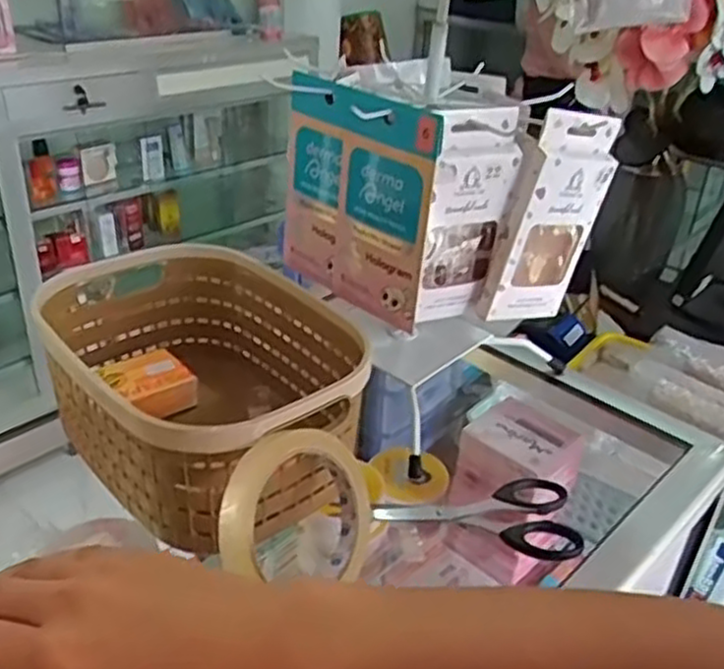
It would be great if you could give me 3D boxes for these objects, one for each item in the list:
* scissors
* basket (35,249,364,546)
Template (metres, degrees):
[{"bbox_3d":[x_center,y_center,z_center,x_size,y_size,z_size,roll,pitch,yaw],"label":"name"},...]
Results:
[{"bbox_3d":[0.071,0.115,0.482,0.124,0.020,0.066,5,30,0],"label":"scissors"},{"bbox_3d":[-0.103,0.041,0.499,0.160,0.118,0.237,-17,37,-33],"label":"basket"}]

